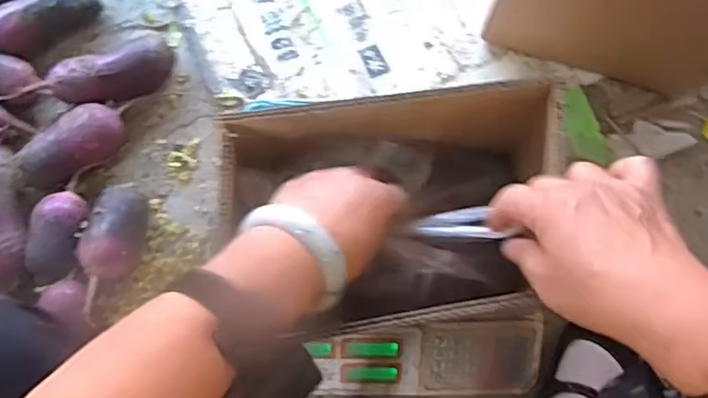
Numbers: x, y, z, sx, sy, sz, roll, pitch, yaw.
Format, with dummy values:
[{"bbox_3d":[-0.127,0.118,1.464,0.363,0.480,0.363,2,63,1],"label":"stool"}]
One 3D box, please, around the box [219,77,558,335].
[{"bbox_3d":[0.027,0.016,0.471,0.223,0.114,0.149,-5,78,-2],"label":"box"}]

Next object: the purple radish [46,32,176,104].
[{"bbox_3d":[-0.282,-0.147,0.772,0.146,0.056,0.065,-28,79,-6],"label":"purple radish"}]

